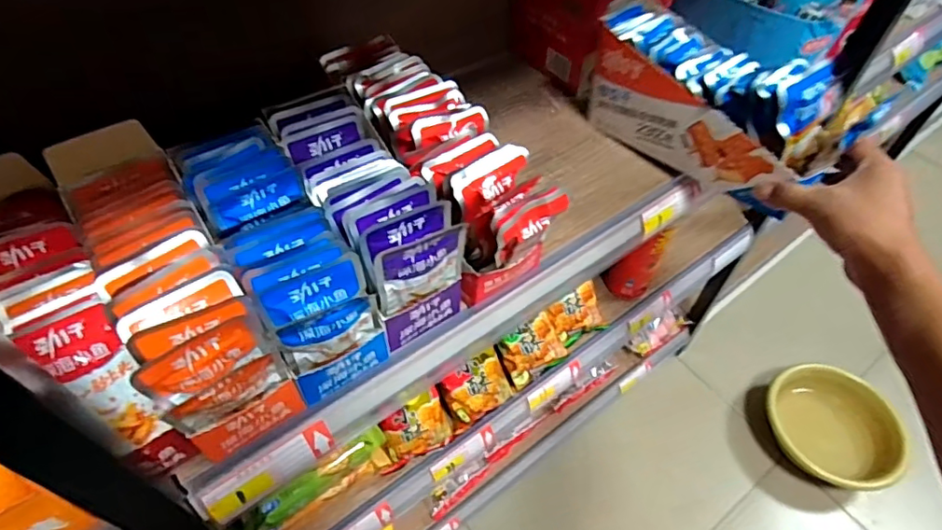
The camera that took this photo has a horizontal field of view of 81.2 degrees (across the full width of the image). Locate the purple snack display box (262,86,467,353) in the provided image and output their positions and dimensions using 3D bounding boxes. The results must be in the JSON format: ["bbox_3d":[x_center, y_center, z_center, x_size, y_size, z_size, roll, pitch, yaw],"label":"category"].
[{"bbox_3d":[-0.085,-0.042,0.448,0.074,0.105,0.185,-28,57,-22],"label":"purple snack display box"}]

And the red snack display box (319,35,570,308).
[{"bbox_3d":[-0.033,-0.094,0.482,0.083,0.103,0.266,-28,62,-22],"label":"red snack display box"}]

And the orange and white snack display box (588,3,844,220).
[{"bbox_3d":[0.234,-0.169,0.552,0.084,0.135,0.235,-32,63,-24],"label":"orange and white snack display box"}]

